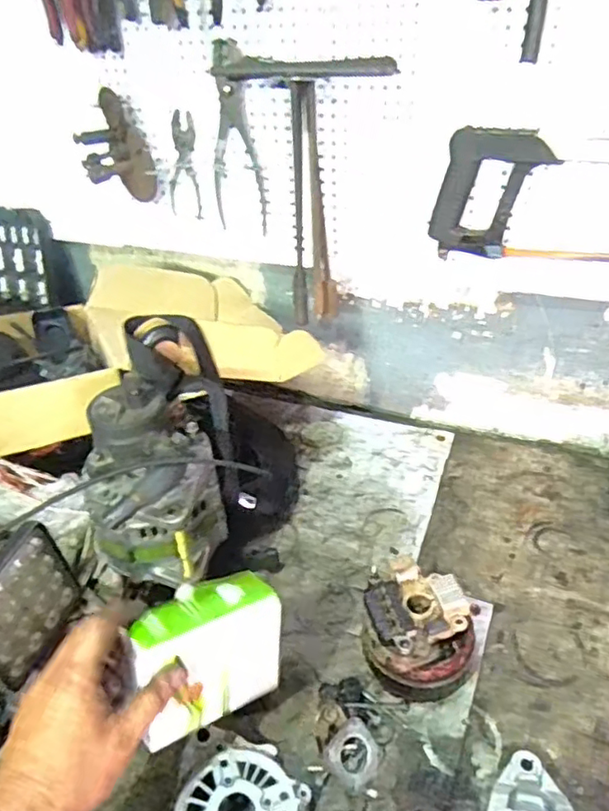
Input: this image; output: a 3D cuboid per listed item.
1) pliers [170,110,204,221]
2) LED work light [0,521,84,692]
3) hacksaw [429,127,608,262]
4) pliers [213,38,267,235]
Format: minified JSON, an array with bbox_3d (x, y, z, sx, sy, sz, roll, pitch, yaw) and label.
[{"bbox_3d":[-0.173,-0.339,0.869,0.053,0.138,0.005,10,37,18],"label":"pliers"},{"bbox_3d":[-0.232,0.165,0.510,0.024,0.101,0.104,7,37,14],"label":"LED work light"},{"bbox_3d":[0.344,-0.222,0.675,0.389,0.142,0.041,10,37,18],"label":"hacksaw"},{"bbox_3d":[-0.097,-0.347,0.805,0.079,0.224,0.024,10,37,18],"label":"pliers"}]

